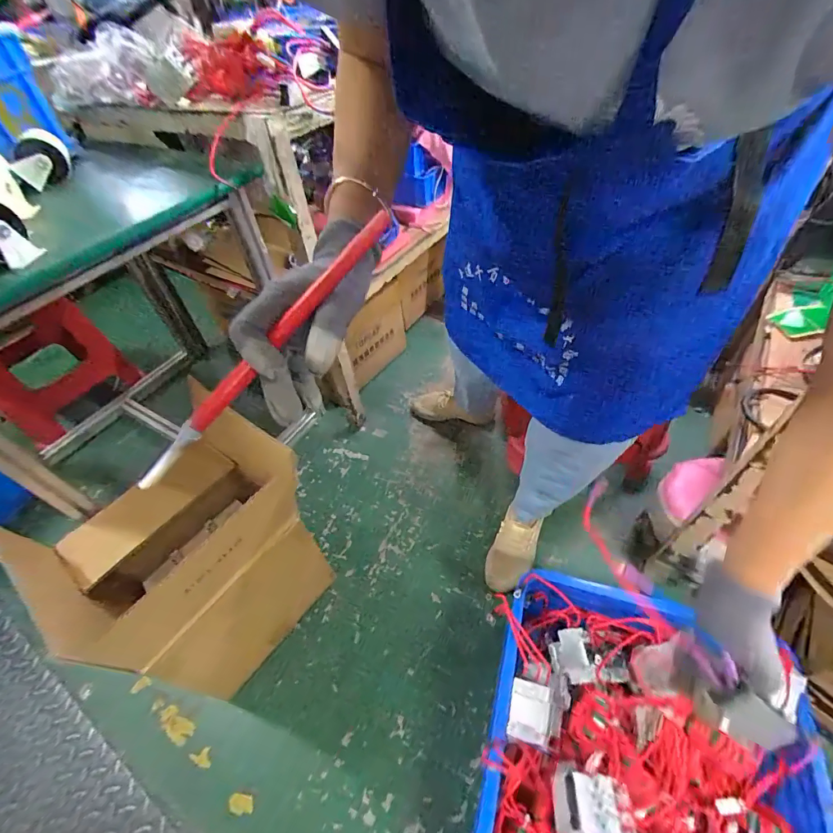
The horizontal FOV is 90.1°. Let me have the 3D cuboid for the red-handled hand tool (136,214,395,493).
[{"bbox_3d":[-0.117,-0.043,0.310,0.274,0.018,0.016,-45,53,8],"label":"red-handled hand tool"}]

